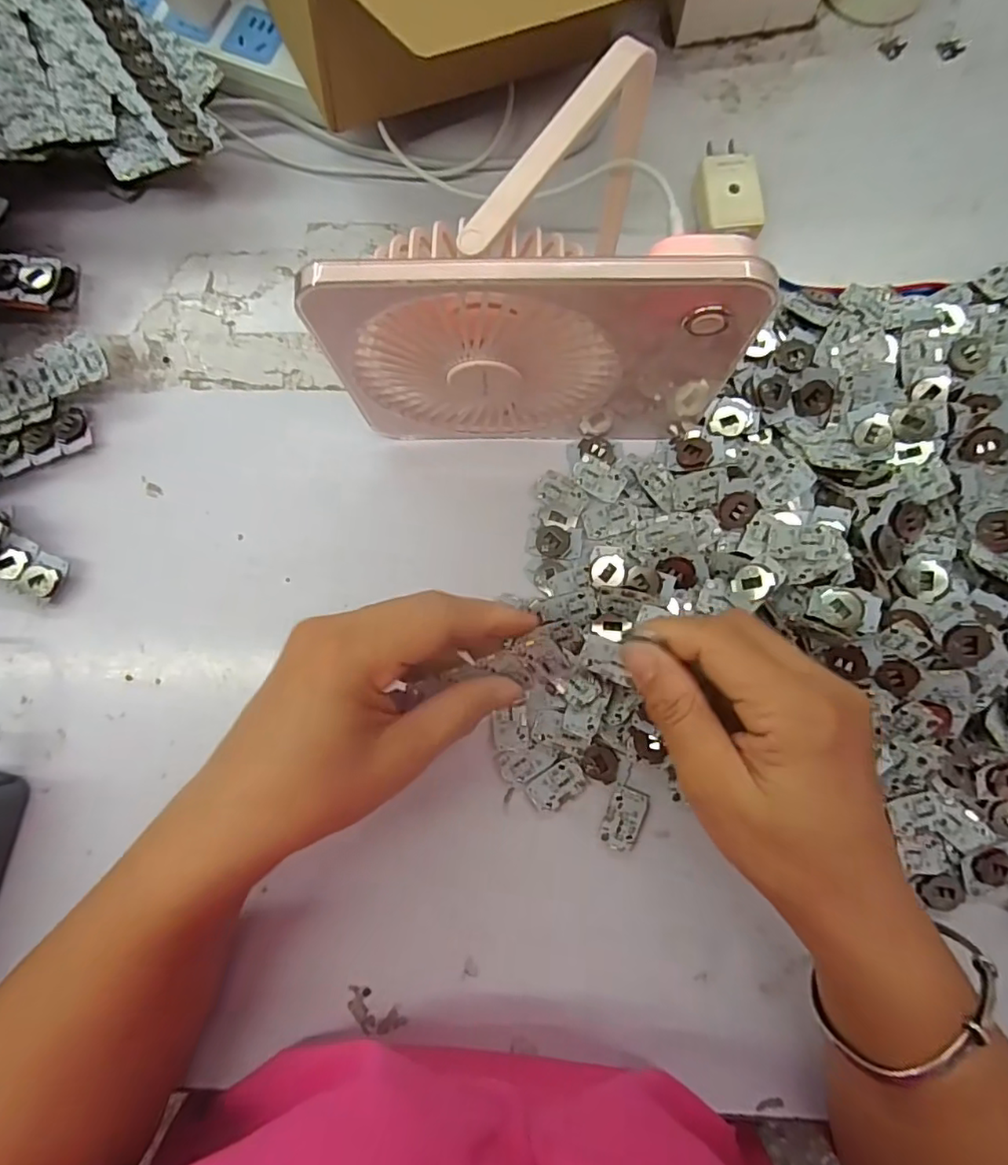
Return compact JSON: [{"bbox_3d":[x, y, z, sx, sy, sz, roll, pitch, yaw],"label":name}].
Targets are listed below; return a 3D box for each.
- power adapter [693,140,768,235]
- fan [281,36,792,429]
[{"bbox_3d":[0.130,-0.229,0.337,0.035,0.020,0.064,1,82,2],"label":"power adapter"},{"bbox_3d":[0.023,-0.139,0.269,0.193,0.134,0.100,0,82,2],"label":"fan"}]

